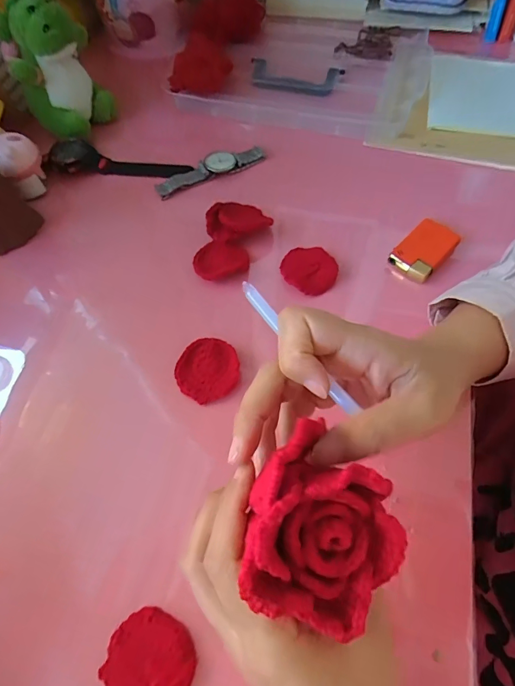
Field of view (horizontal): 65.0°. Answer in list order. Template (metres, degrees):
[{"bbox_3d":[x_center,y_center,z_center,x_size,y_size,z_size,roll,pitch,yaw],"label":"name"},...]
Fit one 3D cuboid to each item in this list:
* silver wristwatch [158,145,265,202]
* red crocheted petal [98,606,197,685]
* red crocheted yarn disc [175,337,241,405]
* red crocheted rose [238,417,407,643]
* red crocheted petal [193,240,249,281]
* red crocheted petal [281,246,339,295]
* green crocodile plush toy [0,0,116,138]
[{"bbox_3d":[-0.050,-0.178,0.419,0.115,0.020,0.025,-24,64,-9],"label":"silver wristwatch"},{"bbox_3d":[-0.064,0.185,0.232,0.051,0.011,0.051,-1,63,3],"label":"red crocheted petal"},{"bbox_3d":[-0.037,0.021,0.315,0.048,0.008,0.049,-1,63,3],"label":"red crocheted yarn disc"},{"bbox_3d":[0.022,0.080,0.175,0.074,0.044,0.065,48,70,-19],"label":"red crocheted rose"},{"bbox_3d":[-0.033,-0.075,0.364,0.048,0.011,0.037,-18,64,-6],"label":"red crocheted petal"},{"bbox_3d":[0.045,-0.065,0.356,0.046,0.008,0.049,-1,63,3],"label":"red crocheted petal"},{"bbox_3d":[-0.206,-0.283,0.413,0.082,0.107,0.070,-27,65,-10],"label":"green crocodile plush toy"}]

